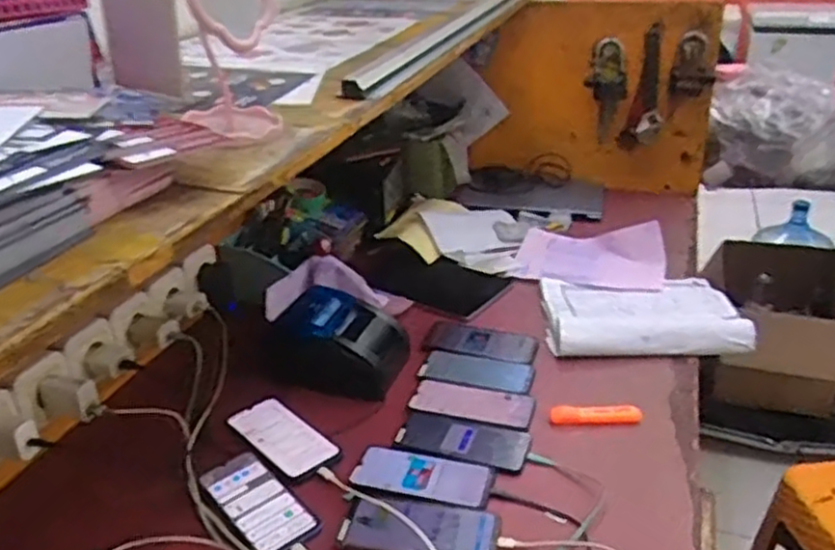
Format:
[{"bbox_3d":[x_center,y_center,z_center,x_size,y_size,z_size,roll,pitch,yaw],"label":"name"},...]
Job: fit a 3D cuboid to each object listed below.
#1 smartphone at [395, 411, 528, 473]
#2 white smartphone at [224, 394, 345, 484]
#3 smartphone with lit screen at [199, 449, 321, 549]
[{"bbox_3d":[0.060,0.208,0.951,0.163,0.014,0.077,8,28,19],"label":"smartphone"},{"bbox_3d":[-0.175,0.207,0.960,0.082,0.014,0.172,-22,33,-34],"label":"white smartphone"},{"bbox_3d":[-0.185,0.259,0.856,0.072,0.007,0.169,-30,37,-32],"label":"smartphone with lit screen"}]

